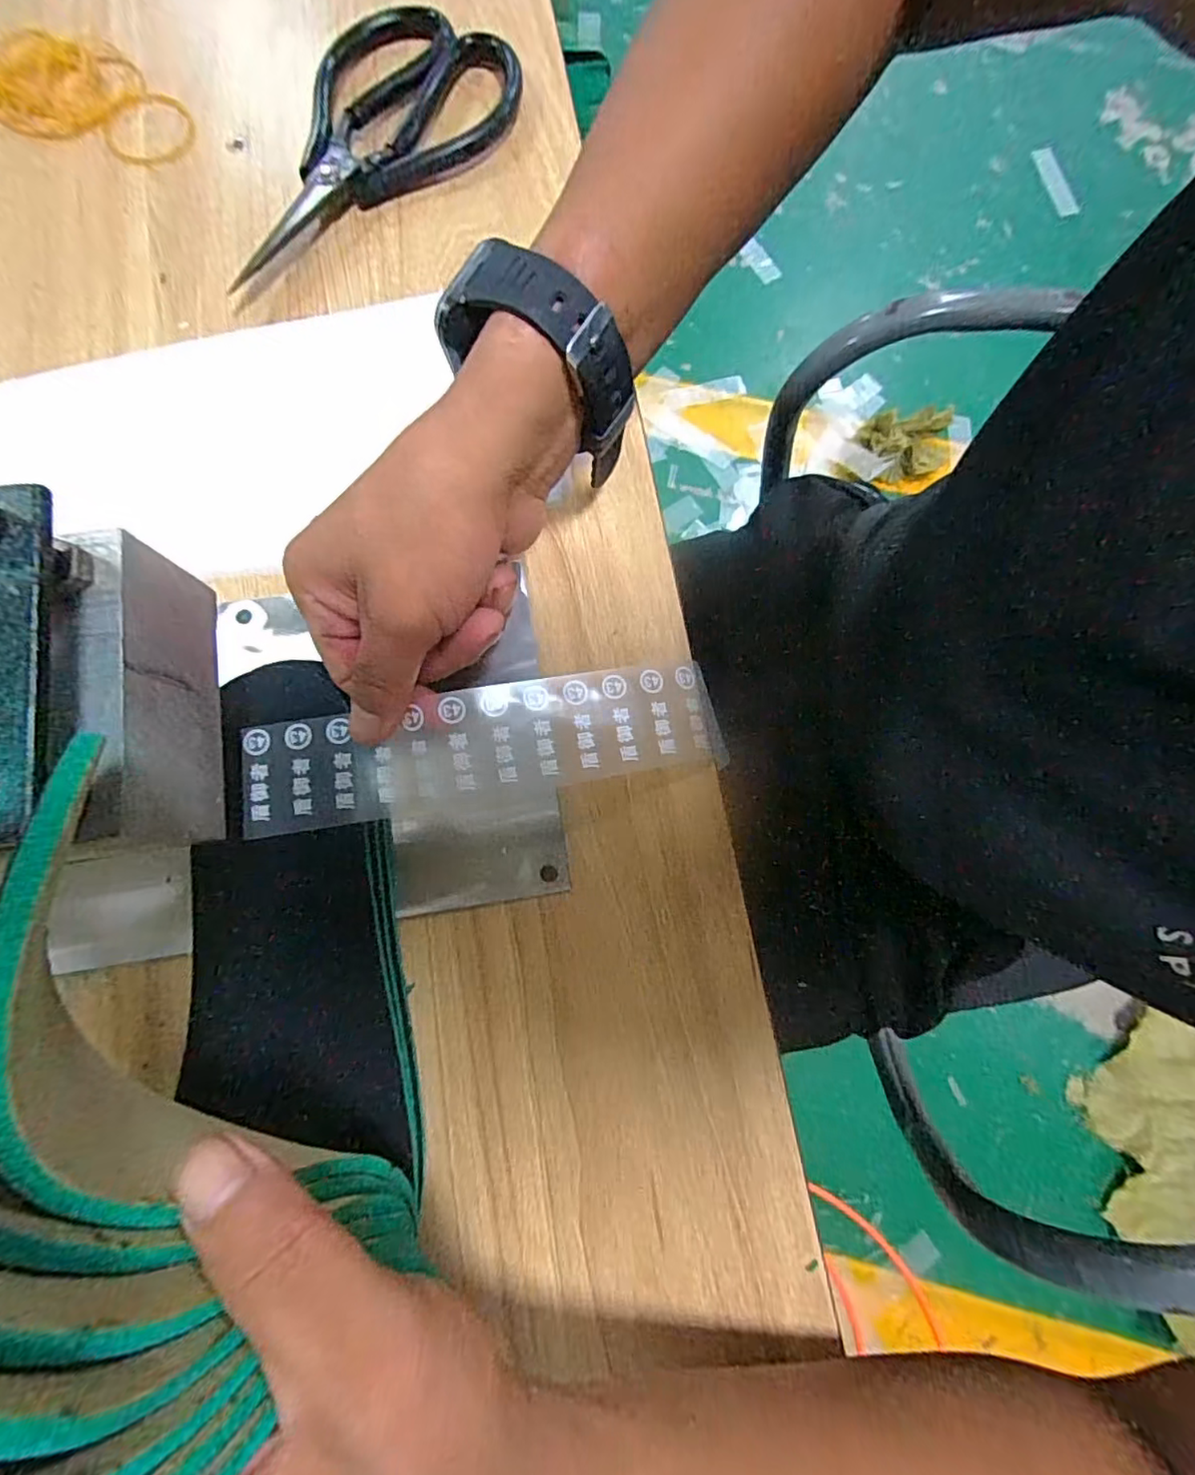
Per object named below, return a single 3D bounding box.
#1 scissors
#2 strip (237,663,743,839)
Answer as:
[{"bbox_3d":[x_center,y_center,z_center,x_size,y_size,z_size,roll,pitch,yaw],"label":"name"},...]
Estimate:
[{"bbox_3d":[-0.124,-0.297,0.294,0.181,0.012,0.091,-39,82,-7],"label":"scissors"},{"bbox_3d":[-0.043,0.002,0.232,0.185,0.020,0.043,-9,80,-5],"label":"strip"}]

